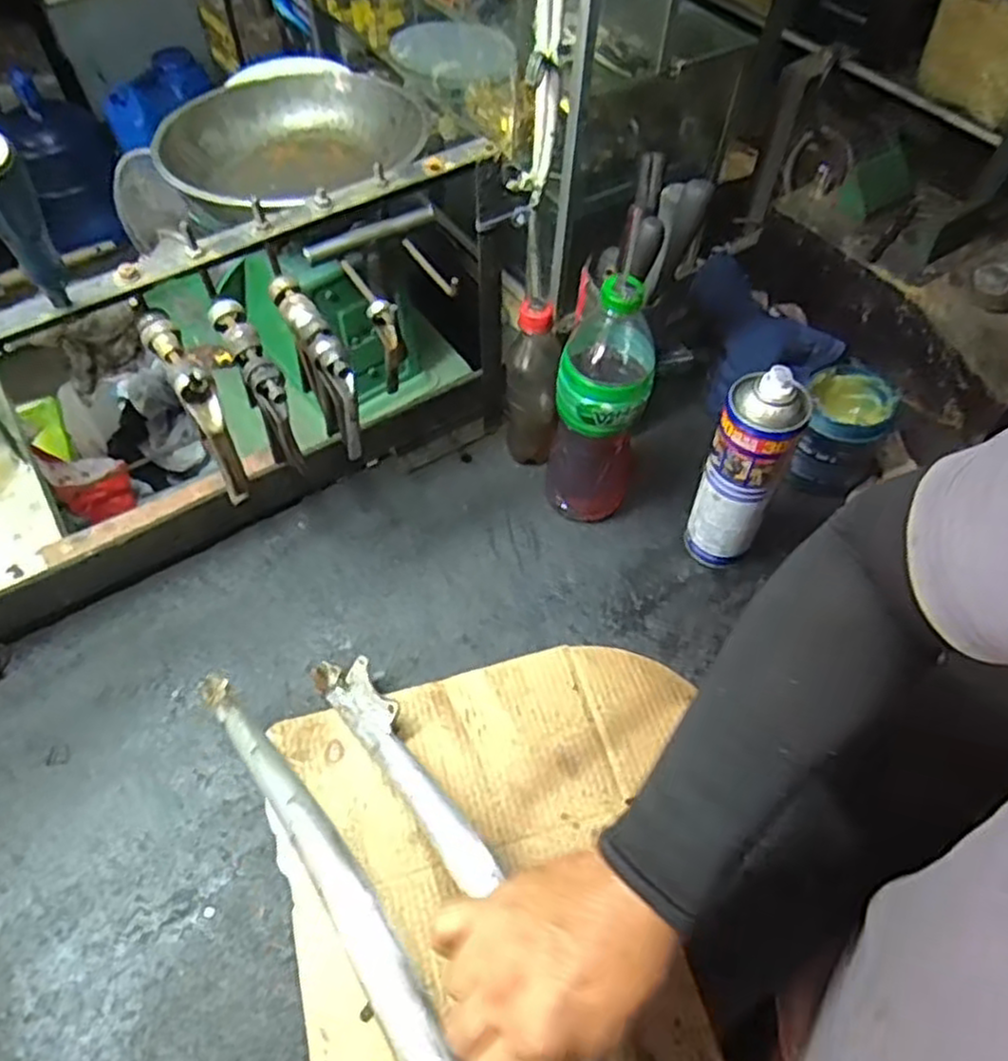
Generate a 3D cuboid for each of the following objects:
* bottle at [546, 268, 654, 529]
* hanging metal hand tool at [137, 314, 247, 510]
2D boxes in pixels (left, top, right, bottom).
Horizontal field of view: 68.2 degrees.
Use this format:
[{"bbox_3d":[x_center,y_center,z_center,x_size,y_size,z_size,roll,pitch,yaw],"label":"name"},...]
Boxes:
[{"bbox_3d":[0.086,-0.107,0.660,0.072,0.272,0.075,15,57,9],"label":"bottle"},{"bbox_3d":[-0.214,-0.085,0.524,0.022,0.118,0.082,-31,62,-20],"label":"hanging metal hand tool"}]

